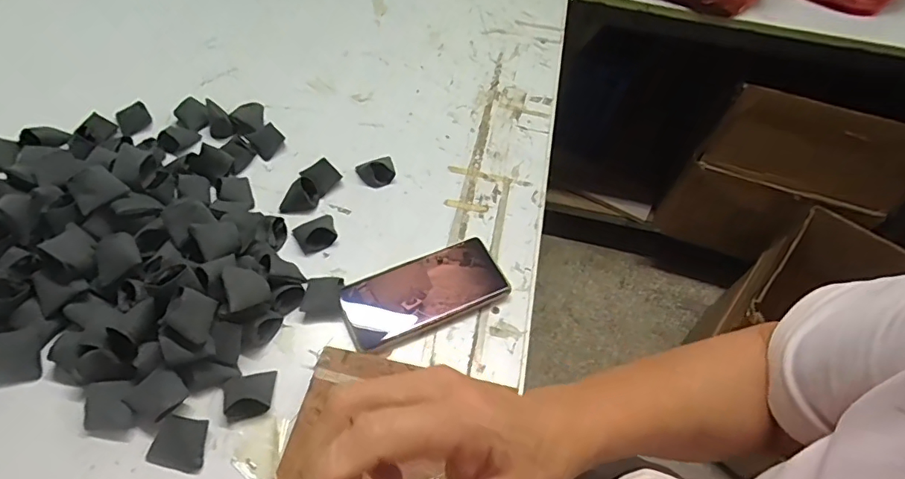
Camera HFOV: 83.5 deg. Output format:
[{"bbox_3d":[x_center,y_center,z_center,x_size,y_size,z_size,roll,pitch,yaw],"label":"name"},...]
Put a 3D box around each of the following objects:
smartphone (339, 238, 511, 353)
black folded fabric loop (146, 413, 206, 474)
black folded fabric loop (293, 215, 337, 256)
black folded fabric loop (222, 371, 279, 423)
[{"bbox_3d":[-0.028,0.051,0.504,0.160,0.016,0.075,-21,58,-20],"label":"smartphone"},{"bbox_3d":[-0.217,0.161,0.404,0.044,0.010,0.038,10,53,2],"label":"black folded fabric loop"},{"bbox_3d":[-0.142,-0.009,0.530,0.042,0.019,0.038,-24,59,-21],"label":"black folded fabric loop"},{"bbox_3d":[-0.171,0.128,0.423,0.042,0.019,0.038,-3,54,-8],"label":"black folded fabric loop"}]

